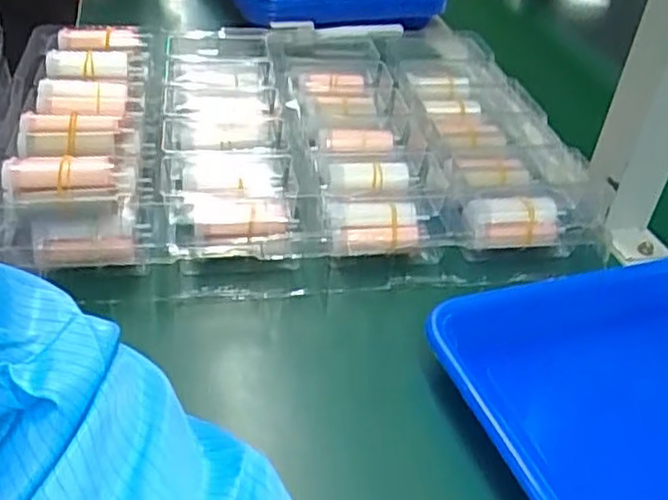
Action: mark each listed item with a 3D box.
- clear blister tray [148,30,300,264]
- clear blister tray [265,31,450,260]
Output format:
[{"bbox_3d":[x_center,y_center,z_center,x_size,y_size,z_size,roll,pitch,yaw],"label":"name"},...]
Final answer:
[{"bbox_3d":[-0.089,-0.094,0.553,0.108,0.038,0.300,-1,38,-11],"label":"clear blister tray"},{"bbox_3d":[0.014,-0.095,0.573,0.111,0.040,0.302,-2,38,-11],"label":"clear blister tray"}]

